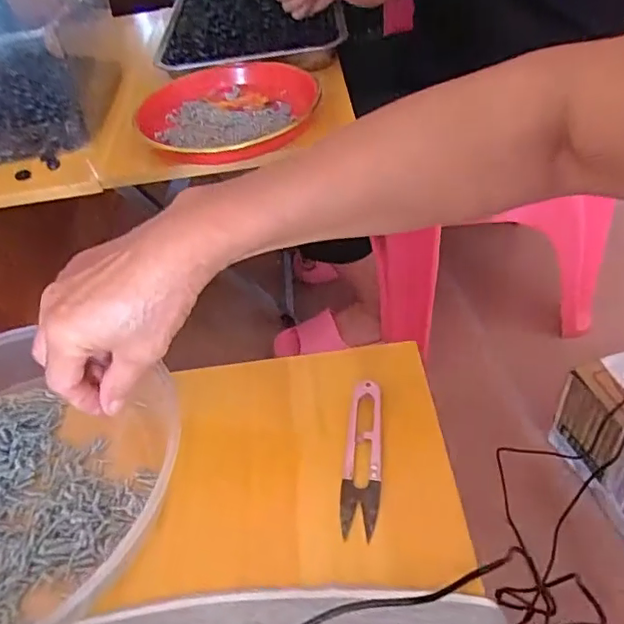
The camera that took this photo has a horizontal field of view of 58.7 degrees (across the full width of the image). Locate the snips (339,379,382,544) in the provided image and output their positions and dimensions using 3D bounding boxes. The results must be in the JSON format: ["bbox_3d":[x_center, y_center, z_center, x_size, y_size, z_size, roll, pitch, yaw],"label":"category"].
[{"bbox_3d":[0.032,0.086,0.344,0.023,0.009,0.101,1,46,10],"label":"snips"}]

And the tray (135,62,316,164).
[{"bbox_3d":[-0.107,-0.239,0.665,0.211,0.038,0.200,-1,45,1],"label":"tray"}]

